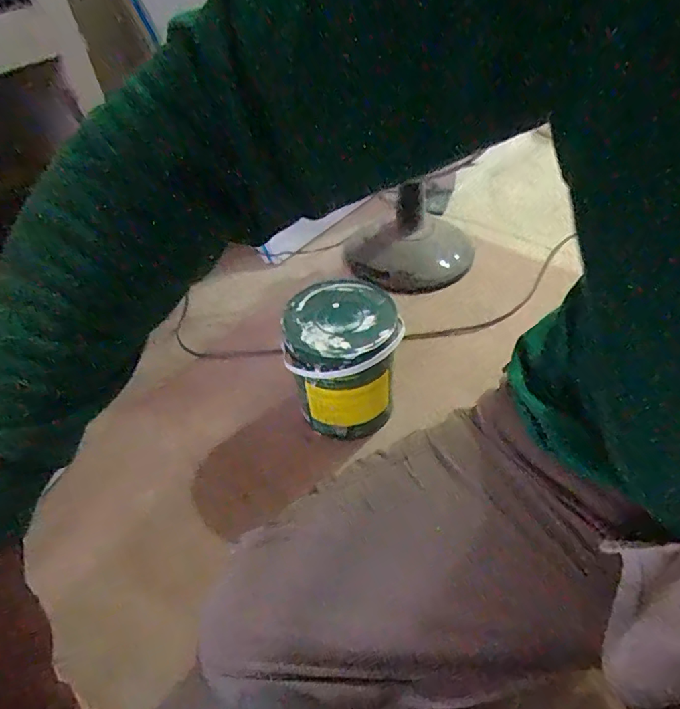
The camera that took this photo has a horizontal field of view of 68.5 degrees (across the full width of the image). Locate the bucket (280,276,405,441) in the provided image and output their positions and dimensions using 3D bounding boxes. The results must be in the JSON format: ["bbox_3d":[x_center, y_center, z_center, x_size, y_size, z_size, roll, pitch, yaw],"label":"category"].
[{"bbox_3d":[0.007,0.019,0.796,0.164,0.199,0.174,-3,46,3],"label":"bucket"}]

